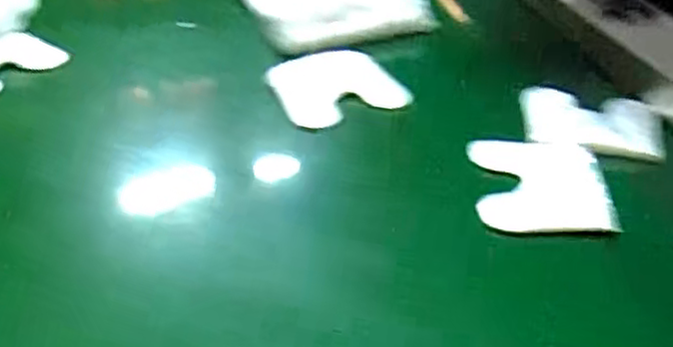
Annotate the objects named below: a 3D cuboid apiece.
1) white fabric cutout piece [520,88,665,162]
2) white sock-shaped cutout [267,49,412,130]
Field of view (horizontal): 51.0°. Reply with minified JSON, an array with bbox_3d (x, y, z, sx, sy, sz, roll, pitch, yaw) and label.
[{"bbox_3d":[0.253,-0.054,0.703,0.133,0.015,0.091,9,48,15],"label":"white fabric cutout piece"},{"bbox_3d":[-0.003,-0.093,0.745,0.128,0.014,0.103,-20,55,-24],"label":"white sock-shaped cutout"}]

